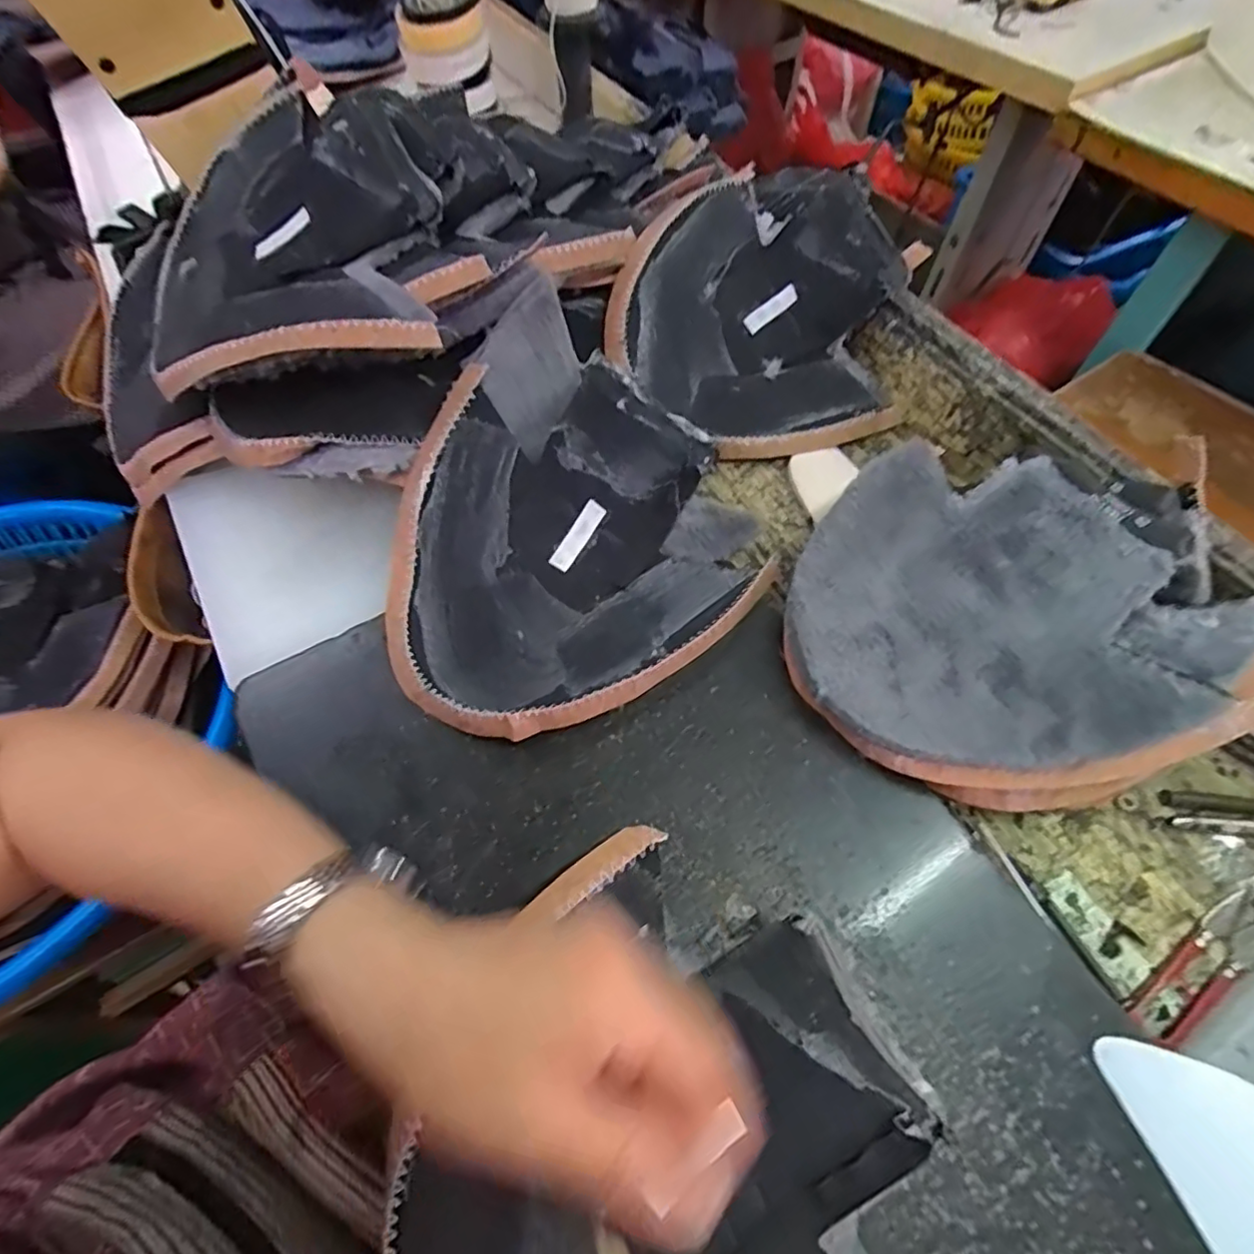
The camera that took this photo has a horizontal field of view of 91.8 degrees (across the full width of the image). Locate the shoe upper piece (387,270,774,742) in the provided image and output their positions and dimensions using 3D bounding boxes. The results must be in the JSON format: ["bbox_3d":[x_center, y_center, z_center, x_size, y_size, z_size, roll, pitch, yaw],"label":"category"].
[{"bbox_3d":[-0.054,-0.071,0.370,0.229,0.076,0.241,-33,66,-17],"label":"shoe upper piece"}]

